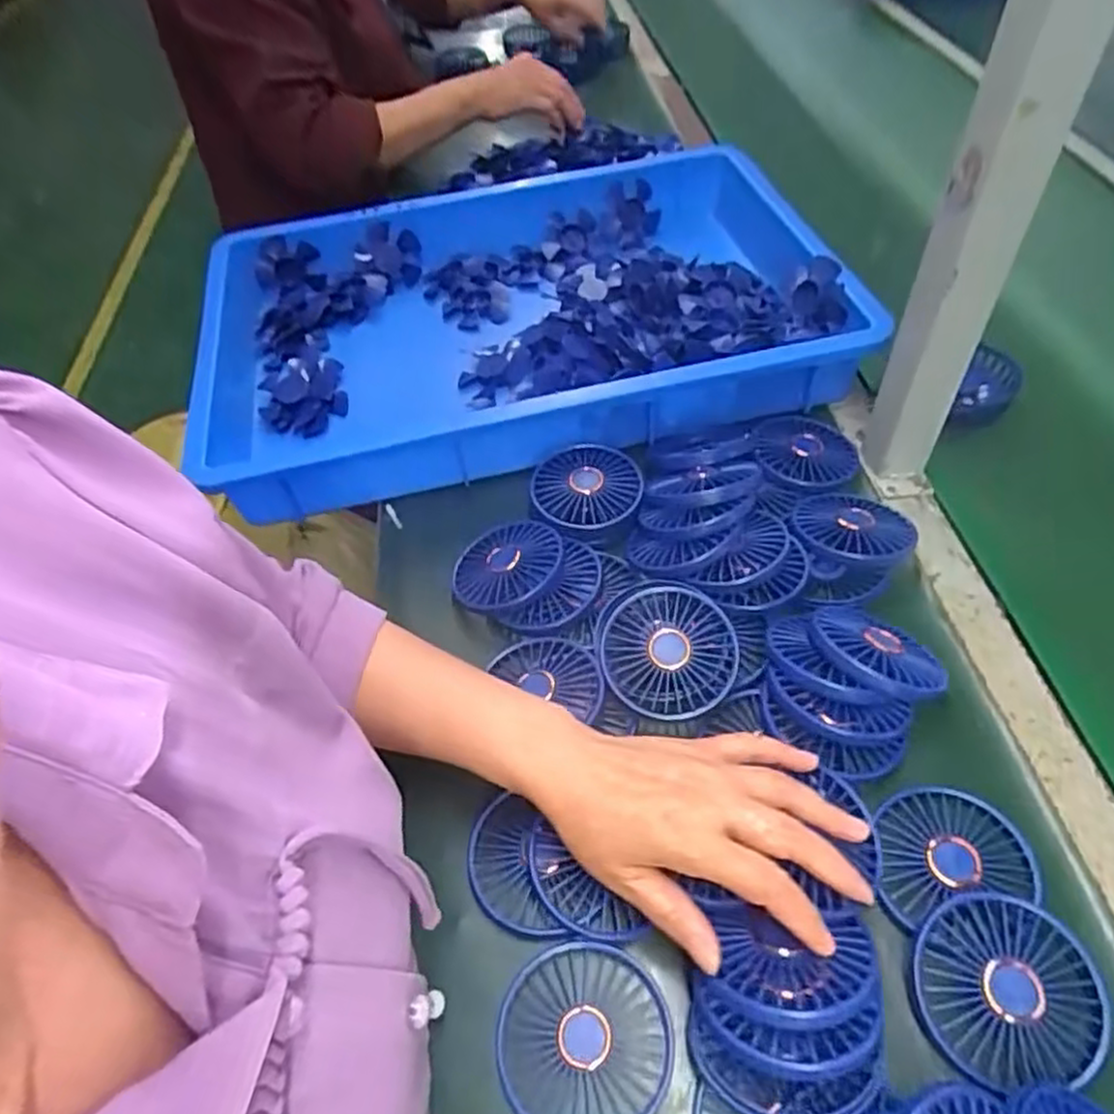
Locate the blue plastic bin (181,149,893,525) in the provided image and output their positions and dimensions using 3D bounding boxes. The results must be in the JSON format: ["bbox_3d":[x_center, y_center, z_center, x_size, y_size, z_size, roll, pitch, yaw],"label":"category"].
[{"bbox_3d":[-0.052,-0.244,0.737,0.588,0.089,0.425,-11,51,-5],"label":"blue plastic bin"}]

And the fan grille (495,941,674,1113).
[{"bbox_3d":[0.013,0.247,0.381,0.087,0.024,0.084,-3,50,3],"label":"fan grille"}]

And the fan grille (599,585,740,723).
[{"bbox_3d":[0.072,0.061,0.493,0.090,0.020,0.090,-6,62,11],"label":"fan grille"}]

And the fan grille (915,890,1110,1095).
[{"bbox_3d":[0.224,0.215,0.370,0.086,0.018,0.081,-3,50,3],"label":"fan grille"}]

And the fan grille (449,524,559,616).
[{"bbox_3d":[-0.039,0.006,0.563,0.079,0.013,0.086,-13,45,13],"label":"fan grille"}]

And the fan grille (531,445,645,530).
[{"bbox_3d":[0.023,-0.053,0.577,0.081,0.019,0.076,-3,50,3],"label":"fan grille"}]

